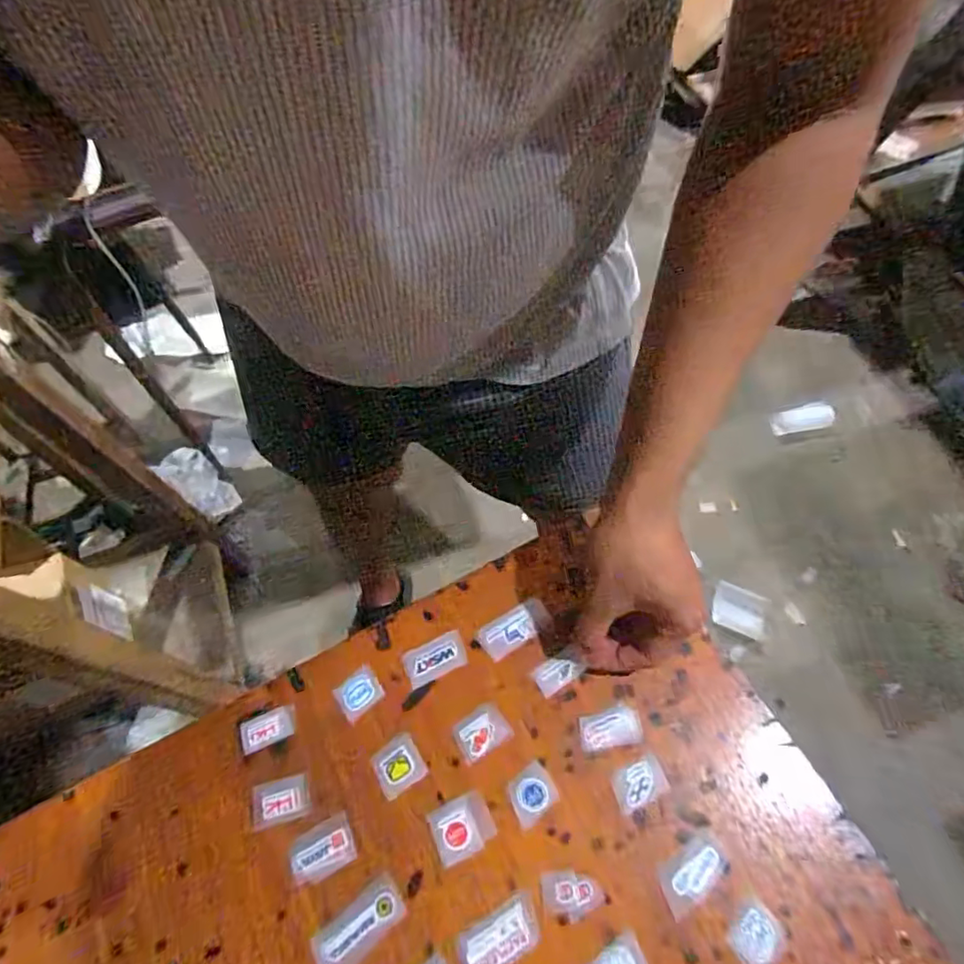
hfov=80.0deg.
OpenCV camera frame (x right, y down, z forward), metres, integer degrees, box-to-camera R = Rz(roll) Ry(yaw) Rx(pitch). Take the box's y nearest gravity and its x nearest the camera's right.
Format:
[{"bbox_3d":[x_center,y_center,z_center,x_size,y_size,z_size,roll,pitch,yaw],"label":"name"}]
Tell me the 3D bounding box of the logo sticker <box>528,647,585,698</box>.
[{"bbox_3d":[0.055,0.142,0.425,0.033,0.005,0.021,-28,63,-12],"label":"logo sticker"}]

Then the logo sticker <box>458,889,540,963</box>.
[{"bbox_3d":[0.011,0.282,0.354,0.054,0.004,0.028,-28,63,-12],"label":"logo sticker"}]

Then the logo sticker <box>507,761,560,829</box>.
[{"bbox_3d":[0.033,0.212,0.391,0.032,0.004,0.028,-35,65,-15],"label":"logo sticker"}]

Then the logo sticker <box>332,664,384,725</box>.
[{"bbox_3d":[-0.092,0.157,0.426,0.032,0.004,0.029,-36,65,-16],"label":"logo sticker"}]

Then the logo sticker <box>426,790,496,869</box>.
[{"bbox_3d":[-0.014,0.230,0.383,0.040,0.004,0.034,-23,62,-9],"label":"logo sticker"}]

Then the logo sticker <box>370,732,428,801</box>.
[{"bbox_3d":[-0.059,0.199,0.402,0.033,0.004,0.032,-30,64,-13],"label":"logo sticker"}]

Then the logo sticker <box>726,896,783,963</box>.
[{"bbox_3d":[0.167,0.279,0.351,0.032,0.004,0.032,-37,73,-9],"label":"logo sticker"}]

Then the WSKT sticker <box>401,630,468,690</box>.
[{"bbox_3d":[-0.036,0.134,0.436,0.046,0.004,0.028,-23,62,-9],"label":"WSKT sticker"}]

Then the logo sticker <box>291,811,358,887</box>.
[{"bbox_3d":[-0.107,0.245,0.381,0.041,0.004,0.030,-26,63,-11],"label":"logo sticker"}]

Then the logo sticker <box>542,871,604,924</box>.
[{"bbox_3d":[0.057,0.261,0.364,0.037,0.004,0.025,-6,61,0],"label":"logo sticker"}]

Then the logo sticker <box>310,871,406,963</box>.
[{"bbox_3d":[-0.079,0.282,0.363,0.060,0.004,0.029,-38,66,-17],"label":"logo sticker"}]

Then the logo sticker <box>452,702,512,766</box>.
[{"bbox_3d":[-0.002,0.179,0.411,0.038,0.004,0.028,-28,63,-12],"label":"logo sticker"}]

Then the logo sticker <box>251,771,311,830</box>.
[{"bbox_3d":[-0.140,0.219,0.397,0.039,0.004,0.026,-16,57,-8],"label":"logo sticker"}]

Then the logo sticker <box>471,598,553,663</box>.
[{"bbox_3d":[0.024,0.114,0.444,0.057,0.004,0.025,-32,66,-7],"label":"logo sticker"}]

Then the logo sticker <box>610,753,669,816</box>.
[{"bbox_3d":[0.107,0.206,0.391,0.037,0.004,0.027,-22,62,-9],"label":"logo sticker"}]

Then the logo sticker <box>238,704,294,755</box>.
[{"bbox_3d":[-0.157,0.180,0.418,0.039,0.004,0.022,-20,62,-8],"label":"logo sticker"}]

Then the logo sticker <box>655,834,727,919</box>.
[{"bbox_3d":[0.135,0.251,0.365,0.046,0.004,0.024,-29,63,-12],"label":"logo sticker"}]

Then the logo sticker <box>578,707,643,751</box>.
[{"bbox_3d":[0.091,0.176,0.407,0.043,0.004,0.024,-9,61,-2],"label":"logo sticker"}]

